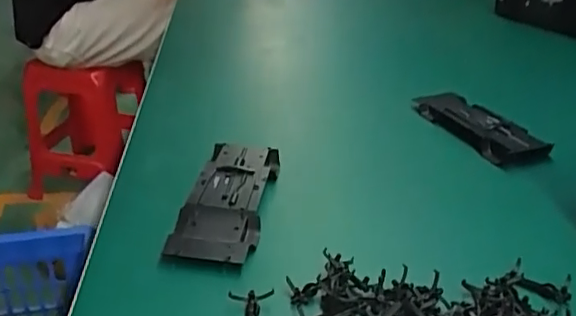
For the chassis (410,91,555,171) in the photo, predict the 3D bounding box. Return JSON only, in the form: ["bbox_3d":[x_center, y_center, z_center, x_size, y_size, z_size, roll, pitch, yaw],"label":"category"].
[{"bbox_3d":[0.243,-0.040,0.733,0.074,0.030,0.193,-12,31,-21],"label":"chassis"}]

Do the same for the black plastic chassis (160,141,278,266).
[{"bbox_3d":[-0.058,0.035,0.555,0.074,0.023,0.185,4,29,6],"label":"black plastic chassis"}]

